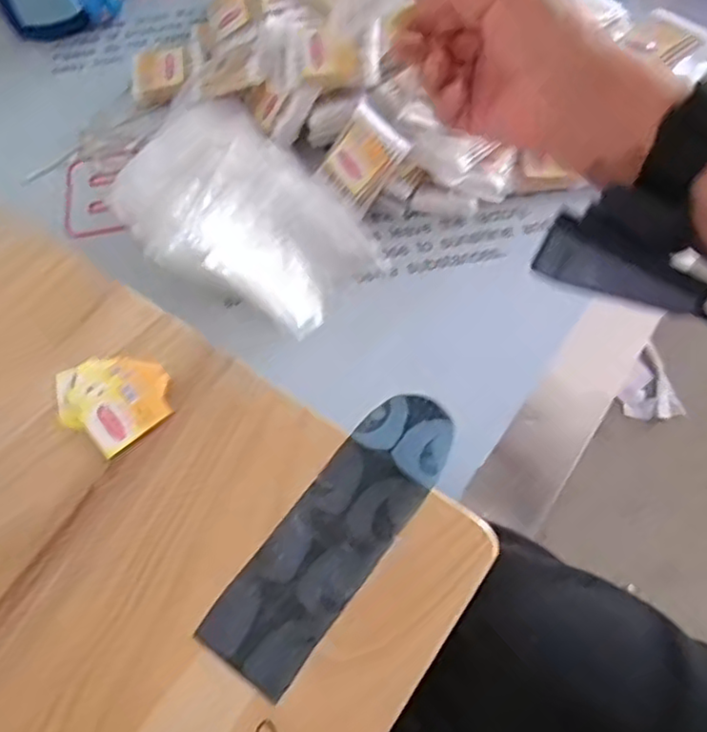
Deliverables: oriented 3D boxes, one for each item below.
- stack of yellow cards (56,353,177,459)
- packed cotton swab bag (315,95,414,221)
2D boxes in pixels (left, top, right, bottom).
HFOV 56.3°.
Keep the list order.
[{"bbox_3d":[-0.156,0.021,0.436,0.066,0.010,0.068,-35,66,-14],"label":"stack of yellow cards"},{"bbox_3d":[0.007,-0.167,0.533,0.054,0.070,0.017,42,26,7],"label":"packed cotton swab bag"}]

